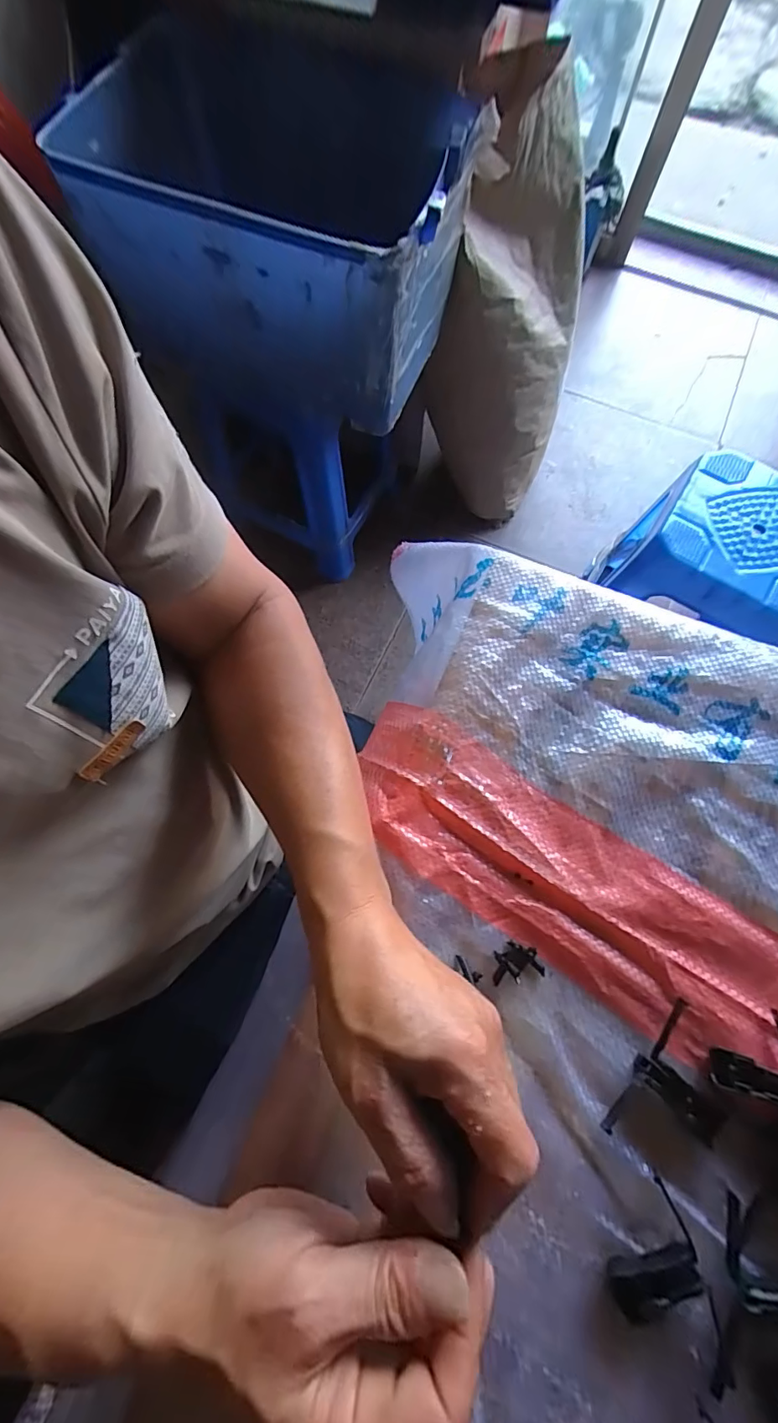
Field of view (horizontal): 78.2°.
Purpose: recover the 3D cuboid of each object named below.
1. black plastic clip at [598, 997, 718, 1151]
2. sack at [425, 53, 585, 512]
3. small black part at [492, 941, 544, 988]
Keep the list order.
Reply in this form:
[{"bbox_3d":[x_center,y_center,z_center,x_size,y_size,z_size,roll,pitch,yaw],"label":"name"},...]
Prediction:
[{"bbox_3d":[0.162,0.214,0.272,0.045,0.015,0.081,39,76,12],"label":"black plastic clip"},{"bbox_3d":[0.268,-0.749,1.018,0.324,0.714,0.215,-20,74,-7],"label":"sack"},{"bbox_3d":[0.079,0.154,0.295,0.032,0.007,0.022,-5,71,-1],"label":"small black part"}]

